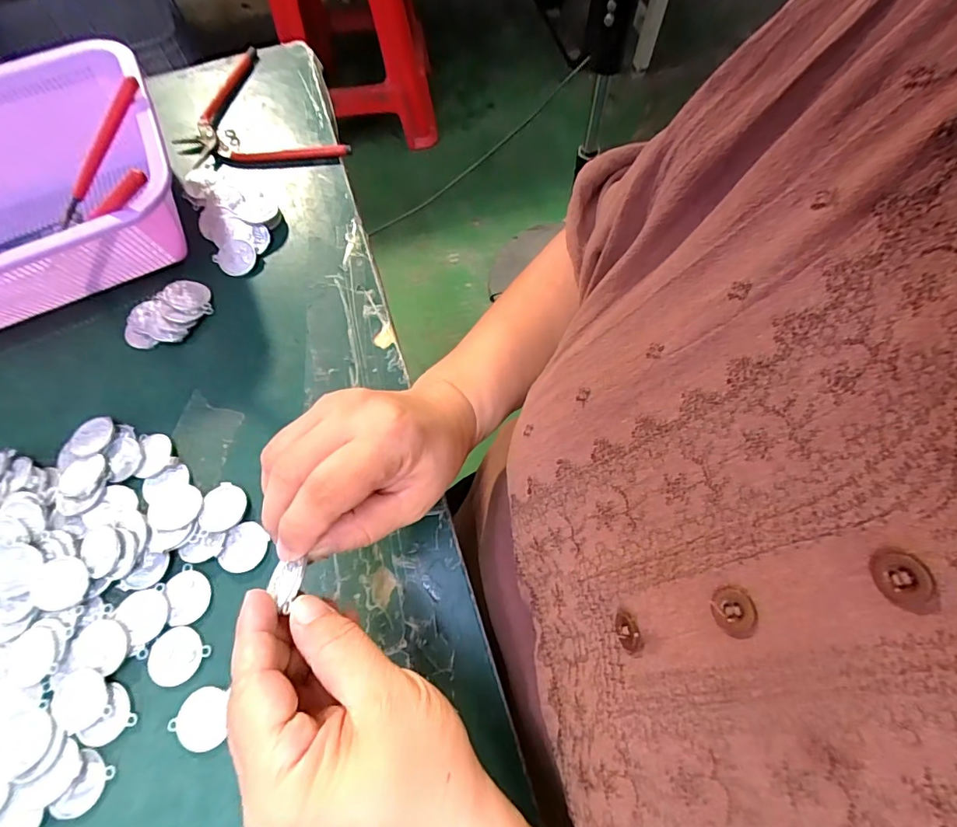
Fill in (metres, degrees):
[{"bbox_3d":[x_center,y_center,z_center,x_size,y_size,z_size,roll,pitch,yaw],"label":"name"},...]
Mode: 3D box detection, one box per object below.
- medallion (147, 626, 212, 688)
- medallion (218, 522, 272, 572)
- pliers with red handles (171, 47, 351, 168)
[{"bbox_3d":[-0.172,0.137,0.267,0.028,0.004,0.031,37,74,15],"label":"medallion"},{"bbox_3d":[-0.142,0.081,0.287,0.026,0.004,0.029,9,69,5],"label":"medallion"},{"bbox_3d":[-0.204,-0.250,0.416,0.112,0.010,0.165,-39,72,-13],"label":"pliers with red handles"}]

